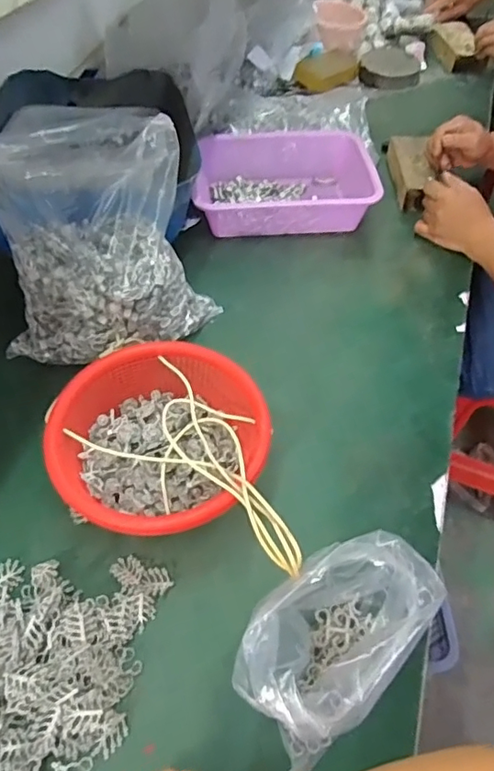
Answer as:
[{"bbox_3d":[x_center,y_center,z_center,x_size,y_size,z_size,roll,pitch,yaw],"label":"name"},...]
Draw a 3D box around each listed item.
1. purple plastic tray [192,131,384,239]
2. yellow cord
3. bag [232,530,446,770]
[{"bbox_3d":[0.068,-0.349,0.913,0.295,0.089,0.206,-4,54,-4],"label":"purple plastic tray"},{"bbox_3d":[-0.047,0.081,0.515,0.160,0.088,0.298,-32,37,-23],"label":"yellow cord"},{"bbox_3d":[0.069,0.208,0.440,0.100,0.135,0.164,36,60,23],"label":"bag"}]

